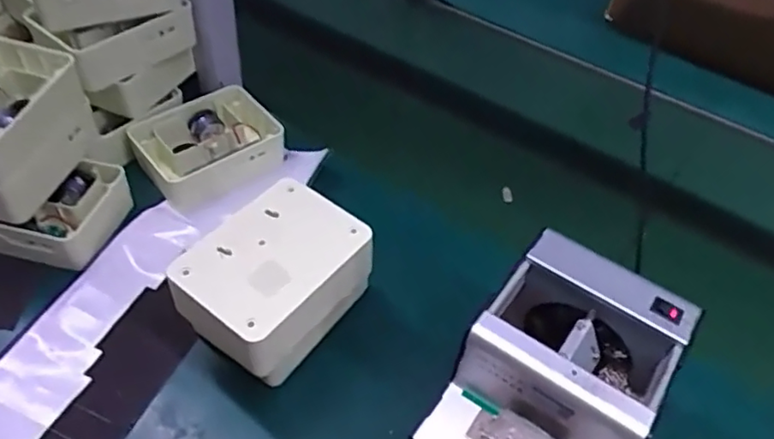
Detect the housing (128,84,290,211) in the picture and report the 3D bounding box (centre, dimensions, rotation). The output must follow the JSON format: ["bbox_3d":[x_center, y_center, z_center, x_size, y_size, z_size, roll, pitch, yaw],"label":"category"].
[{"bbox_3d":[-0.200,-0.078,0.683,0.148,0.058,0.110,-29,55,-28],"label":"housing"}]

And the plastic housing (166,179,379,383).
[{"bbox_3d":[-0.094,0.050,0.500,0.114,0.076,0.145,31,52,23],"label":"plastic housing"}]

